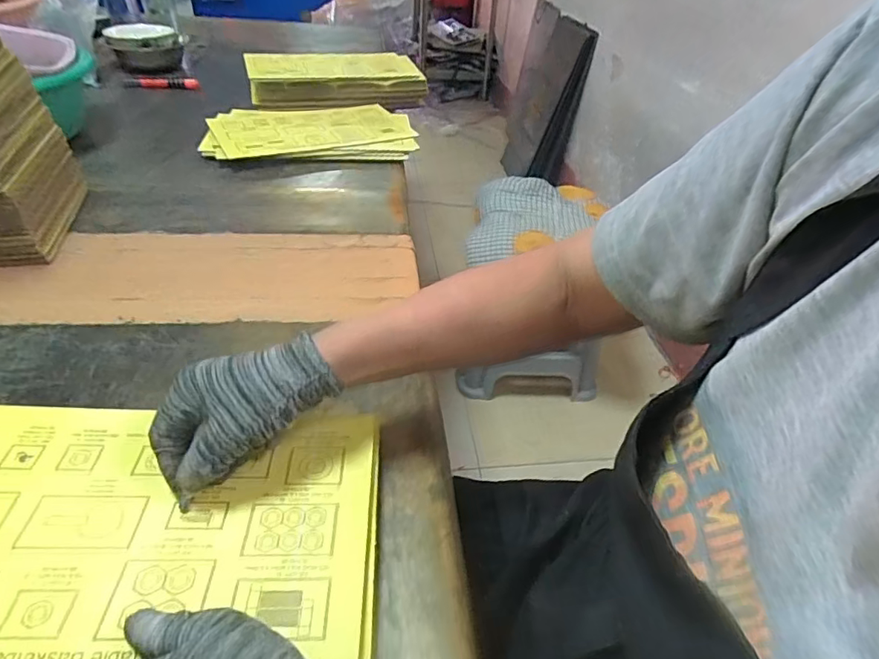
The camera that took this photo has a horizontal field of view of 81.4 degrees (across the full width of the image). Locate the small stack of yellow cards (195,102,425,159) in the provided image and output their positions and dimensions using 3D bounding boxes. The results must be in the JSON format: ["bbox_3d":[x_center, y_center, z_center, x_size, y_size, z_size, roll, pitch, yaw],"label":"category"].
[{"bbox_3d":[-0.205,-0.320,0.829,0.321,0.029,0.201,-11,42,-17],"label":"small stack of yellow cards"}]

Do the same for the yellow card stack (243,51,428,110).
[{"bbox_3d":[-0.195,-0.462,0.939,0.314,0.067,0.149,-17,44,-23],"label":"yellow card stack"}]

